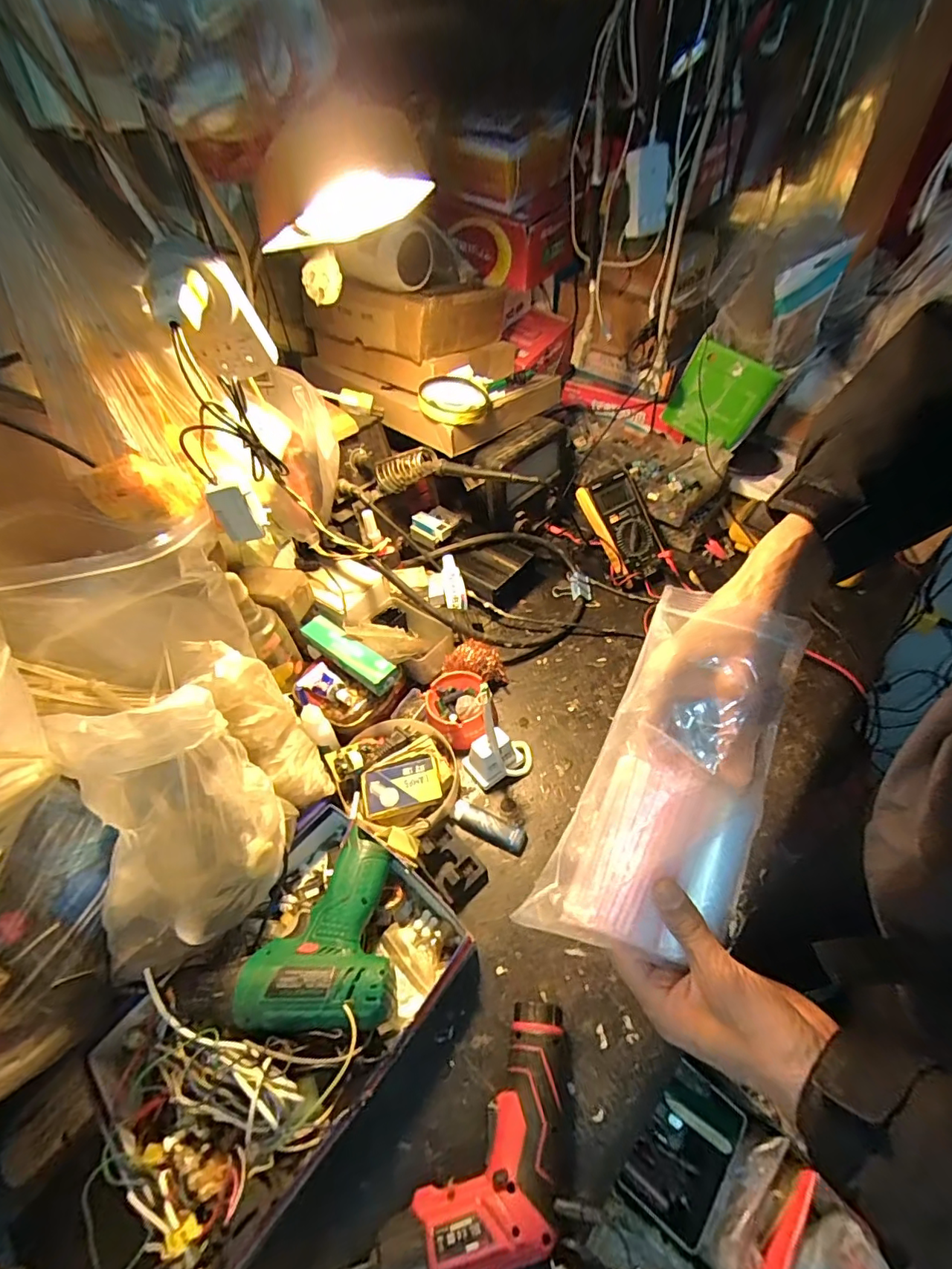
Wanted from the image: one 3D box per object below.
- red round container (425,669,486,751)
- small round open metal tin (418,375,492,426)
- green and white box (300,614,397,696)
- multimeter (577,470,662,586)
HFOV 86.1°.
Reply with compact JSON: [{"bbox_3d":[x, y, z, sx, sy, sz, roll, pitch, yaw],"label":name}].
[{"bbox_3d":[-0.022,0.094,0.630,0.076,0.044,0.096,-2,48,3],"label":"red round container"},{"bbox_3d":[-0.029,-0.324,0.699,0.094,0.027,0.102,-2,48,2],"label":"small round open metal tin"},{"bbox_3d":[-0.157,0.018,0.625,0.145,0.026,0.039,31,57,27],"label":"green and white box"},{"bbox_3d":[0.223,-0.162,0.772,0.098,0.027,0.165,-23,90,-17],"label":"multimeter"}]

